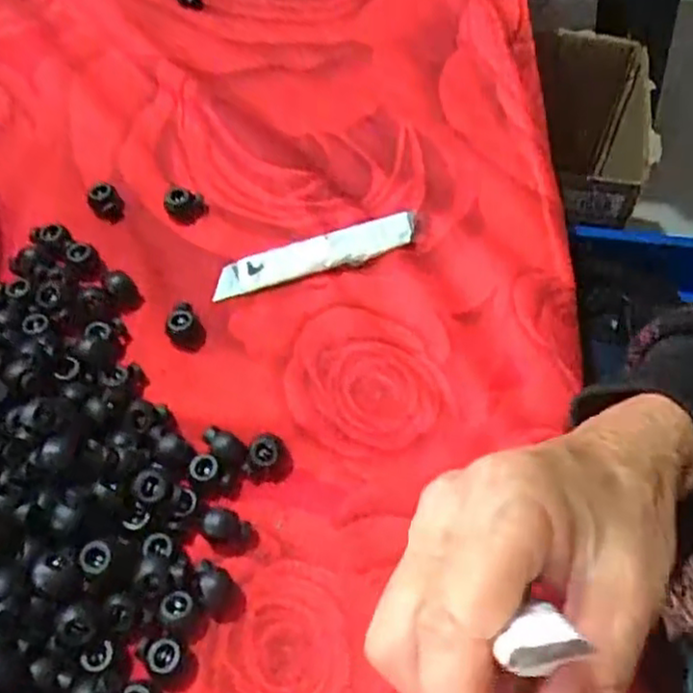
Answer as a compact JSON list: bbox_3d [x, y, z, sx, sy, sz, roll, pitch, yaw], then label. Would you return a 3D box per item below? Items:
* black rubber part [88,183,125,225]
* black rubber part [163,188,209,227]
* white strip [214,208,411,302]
[{"bbox_3d":[-0.122,-0.072,0.367,0.015,0.014,0.019,-25,62,-15],"label":"black rubber part"},{"bbox_3d":[-0.082,-0.073,0.368,0.020,0.011,0.017,-29,63,-18],"label":"black rubber part"},{"bbox_3d":[-0.014,-0.046,0.351,0.101,0.005,0.019,-15,60,-10],"label":"white strip"}]

